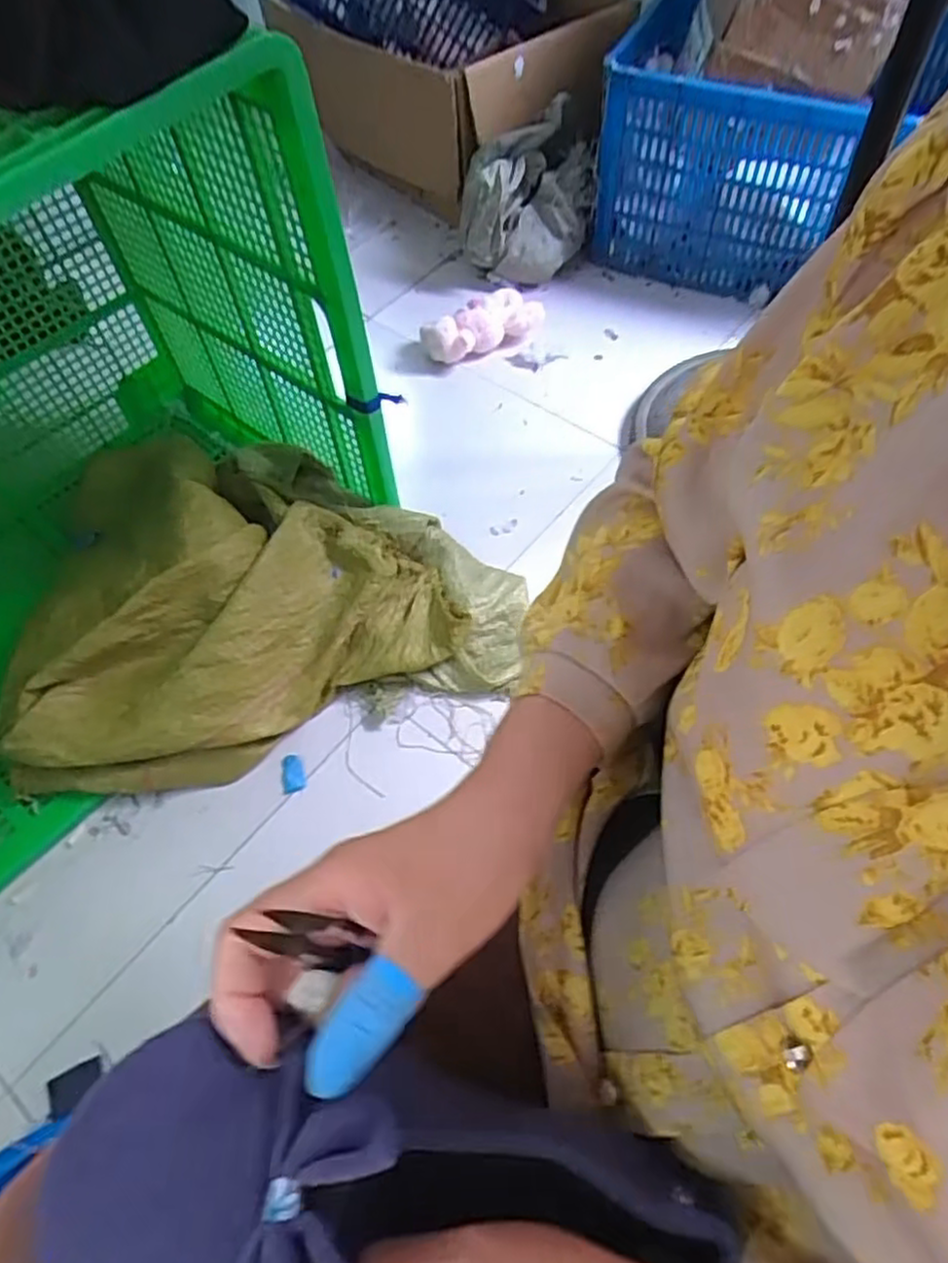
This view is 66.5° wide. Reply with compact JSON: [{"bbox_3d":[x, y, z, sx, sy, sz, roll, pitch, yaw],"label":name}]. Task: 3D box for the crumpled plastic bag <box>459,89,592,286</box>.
[{"bbox_3d":[0.096,-0.867,1.443,0.230,0.248,0.206,-24,60,-12],"label":"crumpled plastic bag"}]

